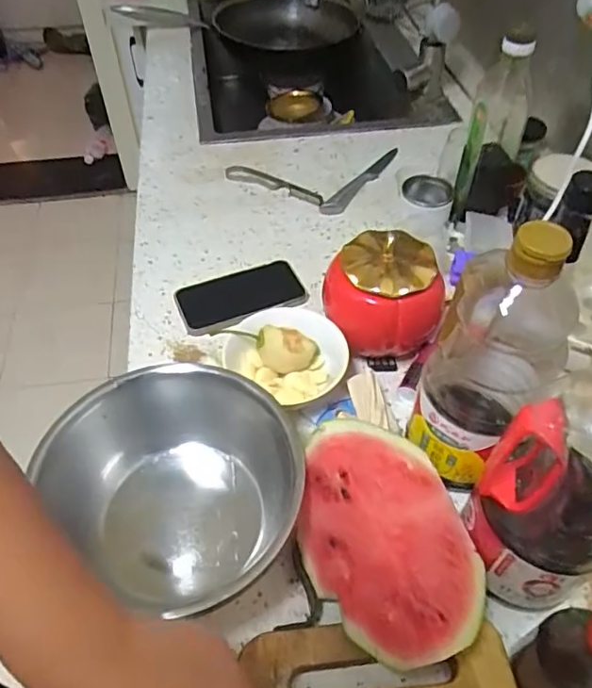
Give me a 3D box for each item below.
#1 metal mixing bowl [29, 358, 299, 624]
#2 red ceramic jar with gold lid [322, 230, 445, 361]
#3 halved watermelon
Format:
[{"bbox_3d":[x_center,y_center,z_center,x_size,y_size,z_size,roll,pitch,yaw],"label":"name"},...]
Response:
[{"bbox_3d":[-0.090,0.121,0.474,0.190,0.089,0.209,0,50,0],"label":"metal mixing bowl"},{"bbox_3d":[0.089,-0.046,0.590,0.112,0.120,0.092,-1,50,-1],"label":"red ceramic jar with gold lid"},{"bbox_3d":[0.071,0.148,0.426,0.118,0.085,0.168,-16,52,-13],"label":"halved watermelon"}]

